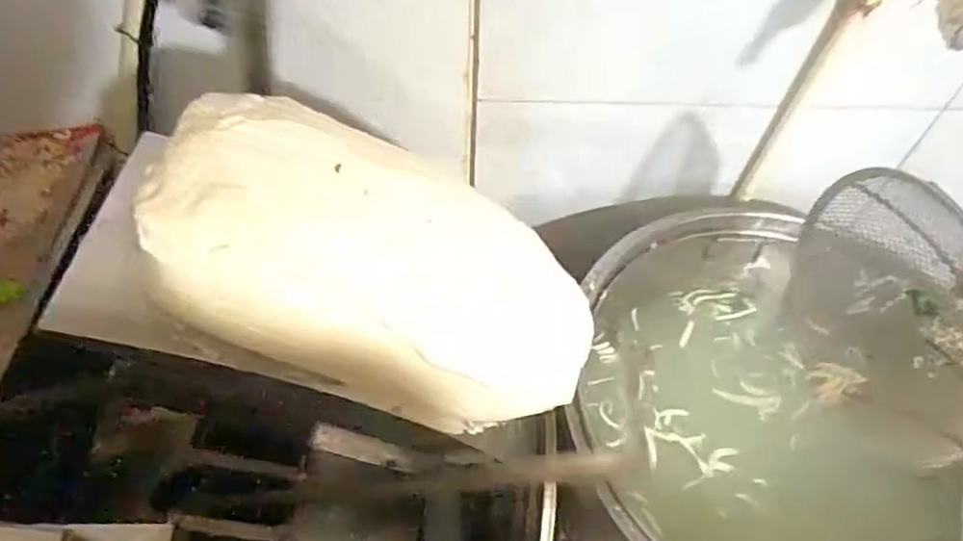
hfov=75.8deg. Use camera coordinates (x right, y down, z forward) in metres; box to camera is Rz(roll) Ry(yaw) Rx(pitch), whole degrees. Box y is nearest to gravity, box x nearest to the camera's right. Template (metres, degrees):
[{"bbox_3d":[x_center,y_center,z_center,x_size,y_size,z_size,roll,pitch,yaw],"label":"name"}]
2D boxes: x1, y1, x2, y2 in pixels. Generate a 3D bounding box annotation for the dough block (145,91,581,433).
[{"bbox_3d":[-0.066,0.008,0.472,0.346,0.117,0.137,29,47,-29],"label":"dough block"}]

